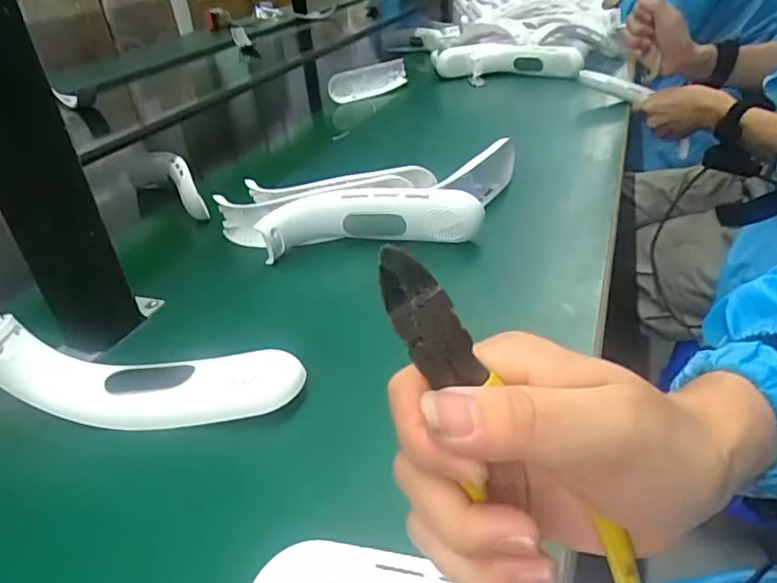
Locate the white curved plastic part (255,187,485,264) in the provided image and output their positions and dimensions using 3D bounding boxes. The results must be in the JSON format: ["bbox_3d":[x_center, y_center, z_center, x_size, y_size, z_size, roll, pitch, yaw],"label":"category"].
[{"bbox_3d":[-0.018,-0.065,0.539,0.201,0.054,0.044,-6,32,1],"label":"white curved plastic part"}]

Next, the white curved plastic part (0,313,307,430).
[{"bbox_3d":[-0.172,0.049,0.373,0.229,0.052,0.052,9,33,1],"label":"white curved plastic part"}]

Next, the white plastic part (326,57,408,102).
[{"bbox_3d":[-0.036,-0.404,1.105,0.177,0.050,0.023,-26,37,-27],"label":"white plastic part"}]

